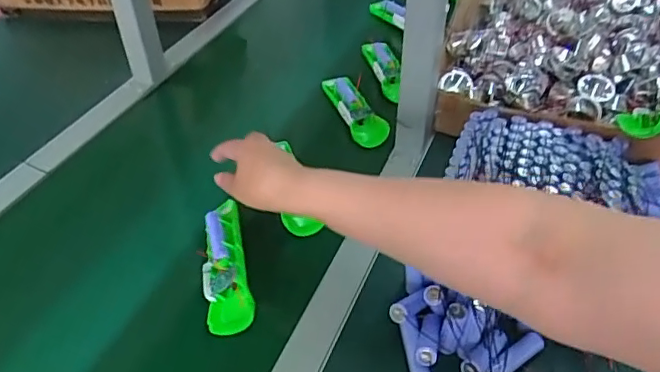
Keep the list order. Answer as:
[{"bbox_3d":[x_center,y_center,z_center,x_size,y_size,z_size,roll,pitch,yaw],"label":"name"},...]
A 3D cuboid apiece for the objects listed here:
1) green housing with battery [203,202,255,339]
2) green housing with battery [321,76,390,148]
[{"bbox_3d":[-0.112,0.076,0.586,0.045,0.030,0.160,-9,44,-11],"label":"green housing with battery"},{"bbox_3d":[0.033,-0.111,0.799,0.043,0.031,0.158,-14,45,-16],"label":"green housing with battery"}]

